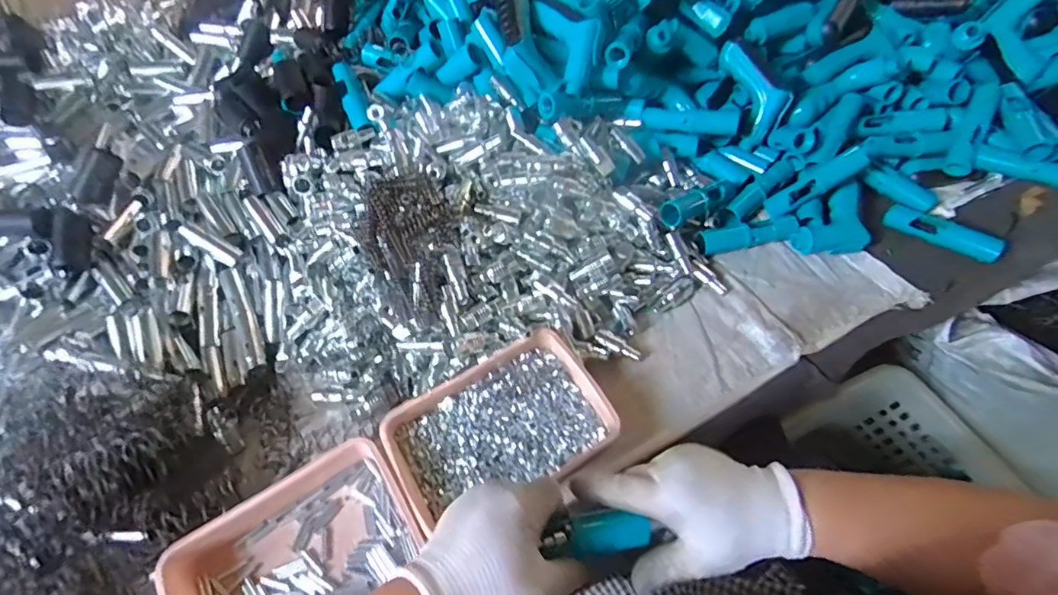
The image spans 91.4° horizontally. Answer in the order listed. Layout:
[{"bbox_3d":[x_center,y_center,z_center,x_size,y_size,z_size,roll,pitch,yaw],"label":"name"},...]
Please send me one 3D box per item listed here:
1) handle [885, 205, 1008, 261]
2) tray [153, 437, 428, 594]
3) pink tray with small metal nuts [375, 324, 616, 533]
[{"bbox_3d":[0.503,-0.079,0.629,0.125,0.034,0.026,33,64,20],"label":"handle"},{"bbox_3d":[-0.203,0.228,0.451,0.204,0.042,0.141,-36,64,-20],"label":"tray"},{"bbox_3d":[-0.030,0.126,0.505,0.201,0.037,0.131,-26,61,-14],"label":"pink tray with small metal nuts"}]

